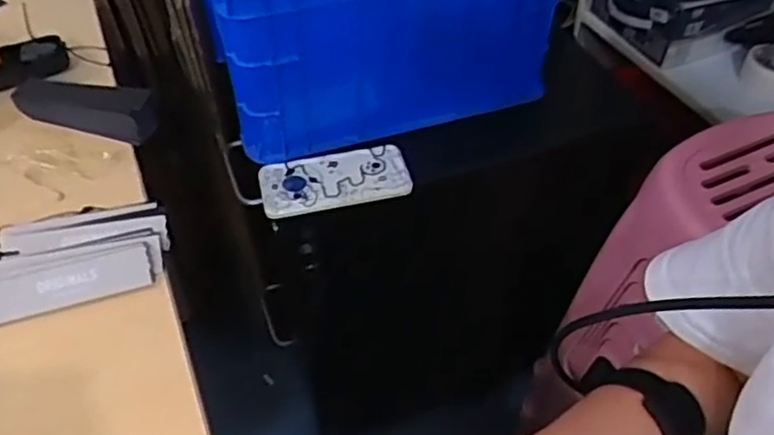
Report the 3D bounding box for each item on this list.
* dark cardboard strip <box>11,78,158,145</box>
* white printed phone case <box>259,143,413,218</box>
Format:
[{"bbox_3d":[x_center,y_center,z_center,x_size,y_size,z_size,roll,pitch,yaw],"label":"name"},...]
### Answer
[{"bbox_3d":[-0.294,-0.111,0.651,0.140,0.036,0.042,12,47,11],"label":"dark cardboard strip"},{"bbox_3d":[-0.060,-0.045,0.754,0.165,0.013,0.079,-9,46,-9],"label":"white printed phone case"}]

